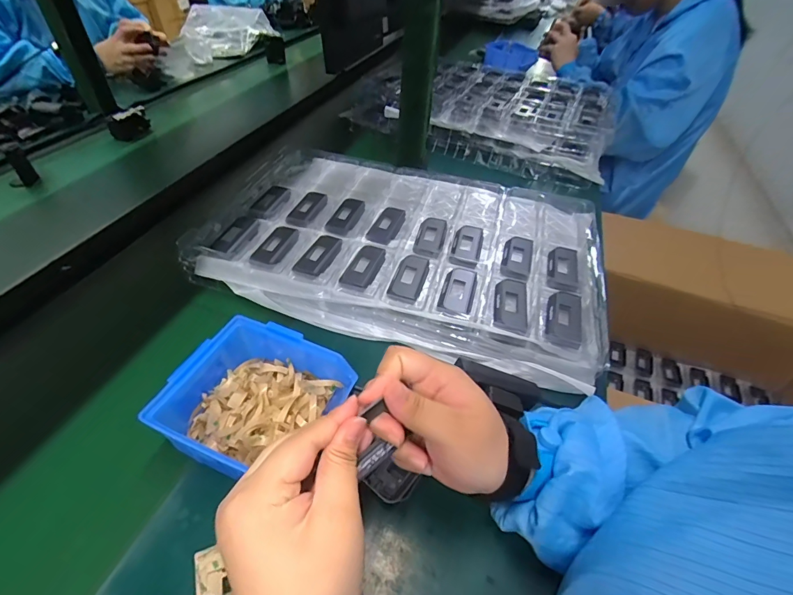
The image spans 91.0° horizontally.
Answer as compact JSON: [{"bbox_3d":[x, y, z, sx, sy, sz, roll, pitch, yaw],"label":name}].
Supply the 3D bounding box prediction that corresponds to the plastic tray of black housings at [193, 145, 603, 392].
[{"bbox_3d":[0.015,-0.079,0.541,0.511,0.046,0.322,15,46,10],"label":"plastic tray of black housings"}]

